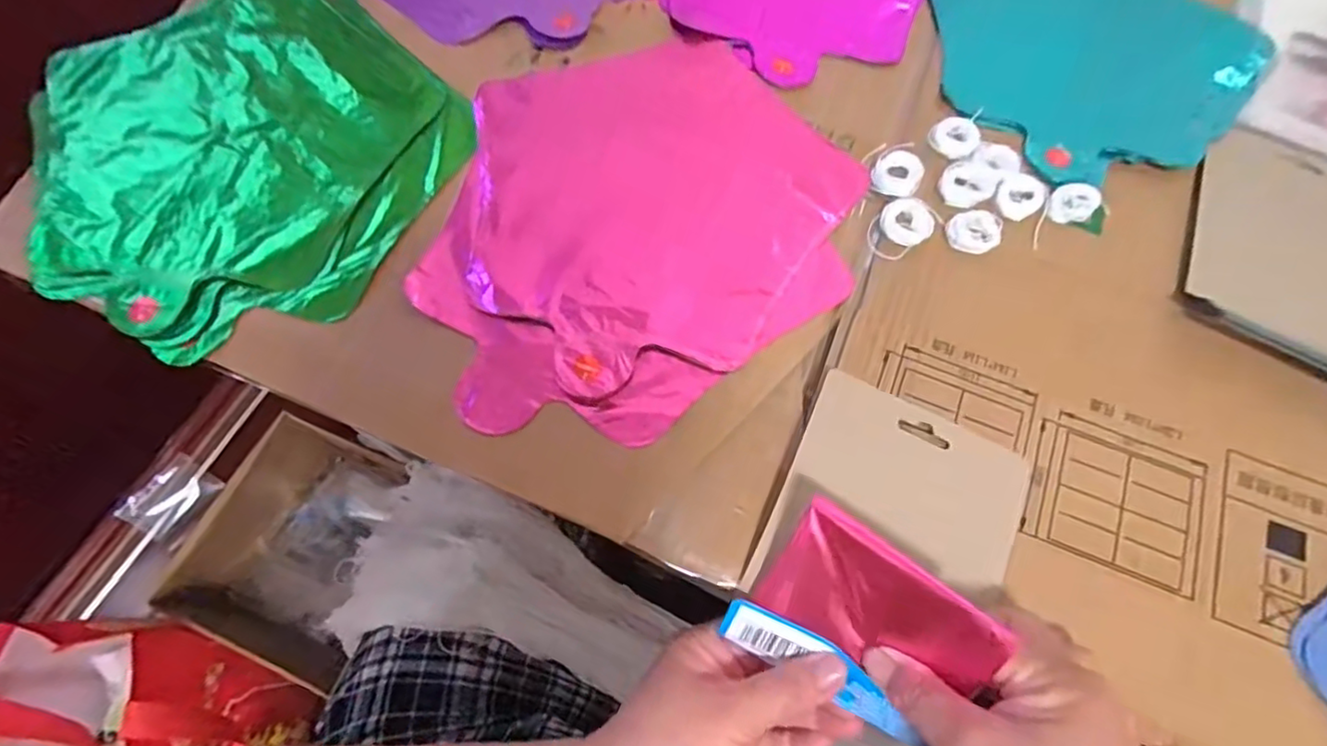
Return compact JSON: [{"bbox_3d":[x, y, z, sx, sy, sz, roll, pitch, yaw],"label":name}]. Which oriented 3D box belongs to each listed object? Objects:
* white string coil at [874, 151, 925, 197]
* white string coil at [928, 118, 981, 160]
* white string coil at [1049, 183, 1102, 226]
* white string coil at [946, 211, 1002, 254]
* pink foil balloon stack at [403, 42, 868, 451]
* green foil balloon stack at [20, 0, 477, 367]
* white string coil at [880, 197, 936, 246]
[{"bbox_3d":[0.142,-0.121,0.384,0.027,0.004,0.034,27,68,10],"label":"white string coil"},{"bbox_3d":[0.181,-0.146,0.399,0.029,0.010,0.033,37,70,13],"label":"white string coil"},{"bbox_3d":[0.246,-0.102,0.383,0.034,0.008,0.024,-34,72,-15],"label":"white string coil"},{"bbox_3d":[0.180,-0.082,0.369,0.028,0.012,0.024,0,67,-2],"label":"white string coil"},{"bbox_3d":[-0.021,-0.096,0.378,0.264,0.008,0.237,-34,72,-15],"label":"pink foil balloon stack"},{"bbox_3d":[-0.256,-0.141,0.385,0.236,0.008,0.263,-39,73,-17],"label":"green foil balloon stack"},{"bbox_3d":[0.142,-0.088,0.368,0.029,0.009,0.028,1,67,-2],"label":"white string coil"}]

